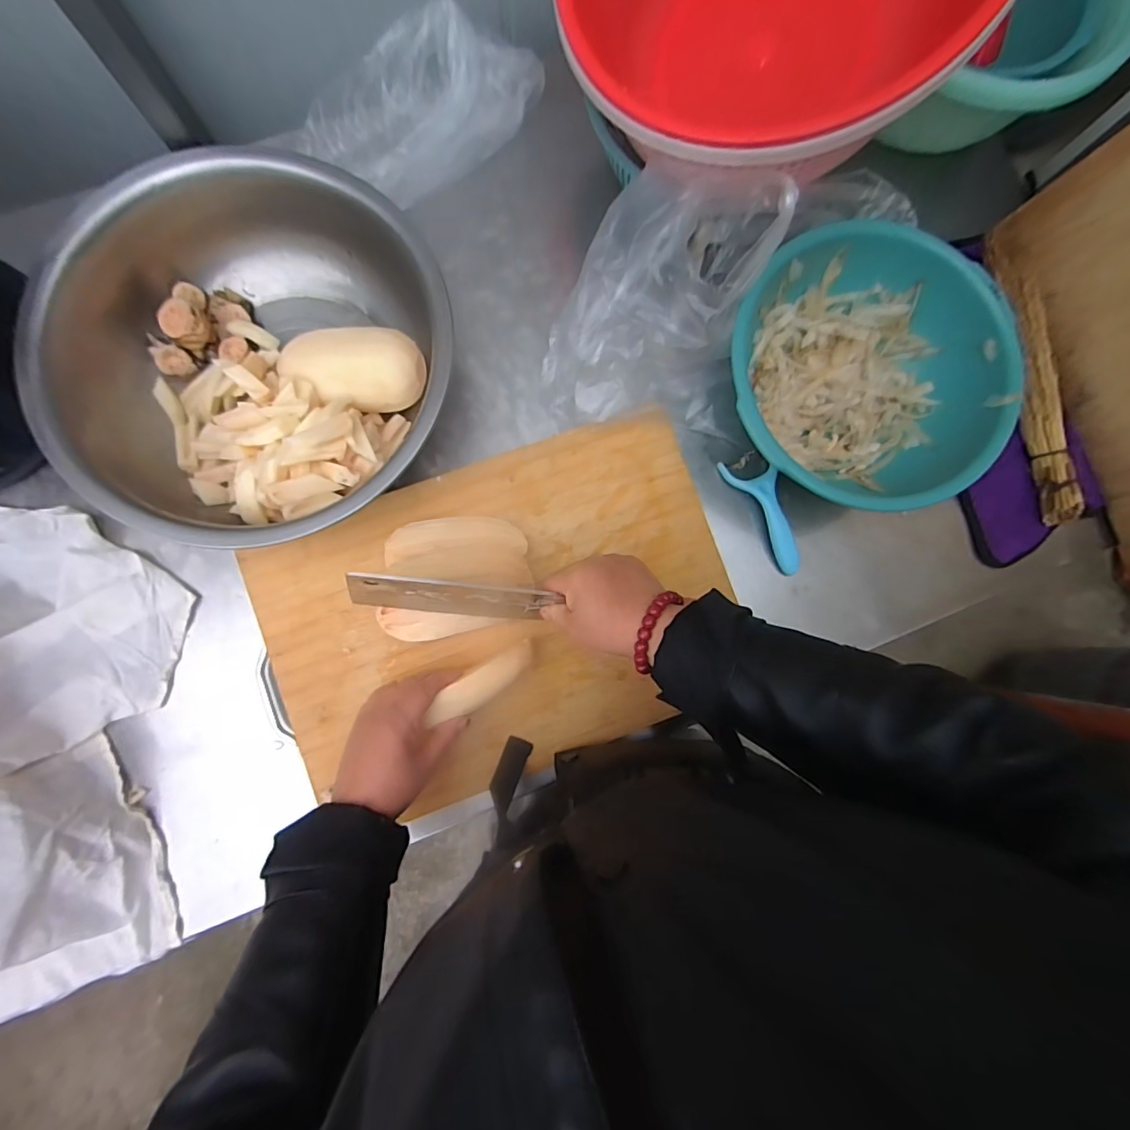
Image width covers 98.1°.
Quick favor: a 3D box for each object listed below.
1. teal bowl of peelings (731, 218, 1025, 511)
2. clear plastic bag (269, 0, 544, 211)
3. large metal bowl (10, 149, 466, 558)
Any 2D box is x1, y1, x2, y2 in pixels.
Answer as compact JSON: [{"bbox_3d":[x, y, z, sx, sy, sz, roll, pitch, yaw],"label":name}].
[{"bbox_3d":[0.293,-0.192,0.512,0.272,0.097,0.262,0,84,-4],"label":"teal bowl of peelings"},{"bbox_3d":[-0.162,-0.517,0.545,0.169,0.059,0.261,41,83,1],"label":"clear plastic bag"},{"bbox_3d":[-0.292,-0.201,0.477,0.359,0.096,0.350,0,84,-4],"label":"large metal bowl"}]

